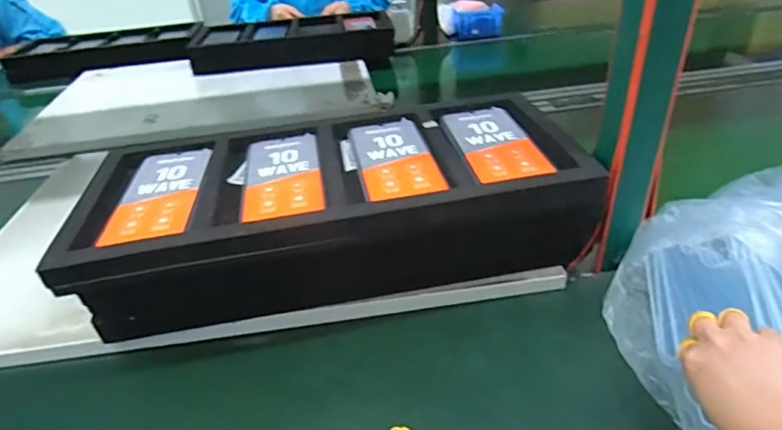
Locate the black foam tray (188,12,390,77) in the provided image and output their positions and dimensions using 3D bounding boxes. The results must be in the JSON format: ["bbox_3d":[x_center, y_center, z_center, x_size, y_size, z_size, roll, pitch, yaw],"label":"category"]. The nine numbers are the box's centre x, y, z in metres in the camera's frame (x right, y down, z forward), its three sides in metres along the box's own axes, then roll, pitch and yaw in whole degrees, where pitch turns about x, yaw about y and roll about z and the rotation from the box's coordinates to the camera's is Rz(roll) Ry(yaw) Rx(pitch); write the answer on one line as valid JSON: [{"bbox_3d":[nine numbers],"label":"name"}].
[{"bbox_3d":[-0.244,-0.434,1.297,0.501,0.071,0.217,-3,34,2],"label":"black foam tray"}]

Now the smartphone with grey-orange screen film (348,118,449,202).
[{"bbox_3d":[0.001,-0.061,0.532,0.075,0.005,0.172,-9,34,-7],"label":"smartphone with grey-orange screen film"}]

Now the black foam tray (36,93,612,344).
[{"bbox_3d":[-0.053,0.000,0.558,0.486,0.146,0.220,-9,34,-6],"label":"black foam tray"}]

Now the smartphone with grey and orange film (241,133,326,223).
[{"bbox_3d":[-0.111,-0.042,0.519,0.074,0.006,0.153,-9,34,-7],"label":"smartphone with grey and orange film"}]

